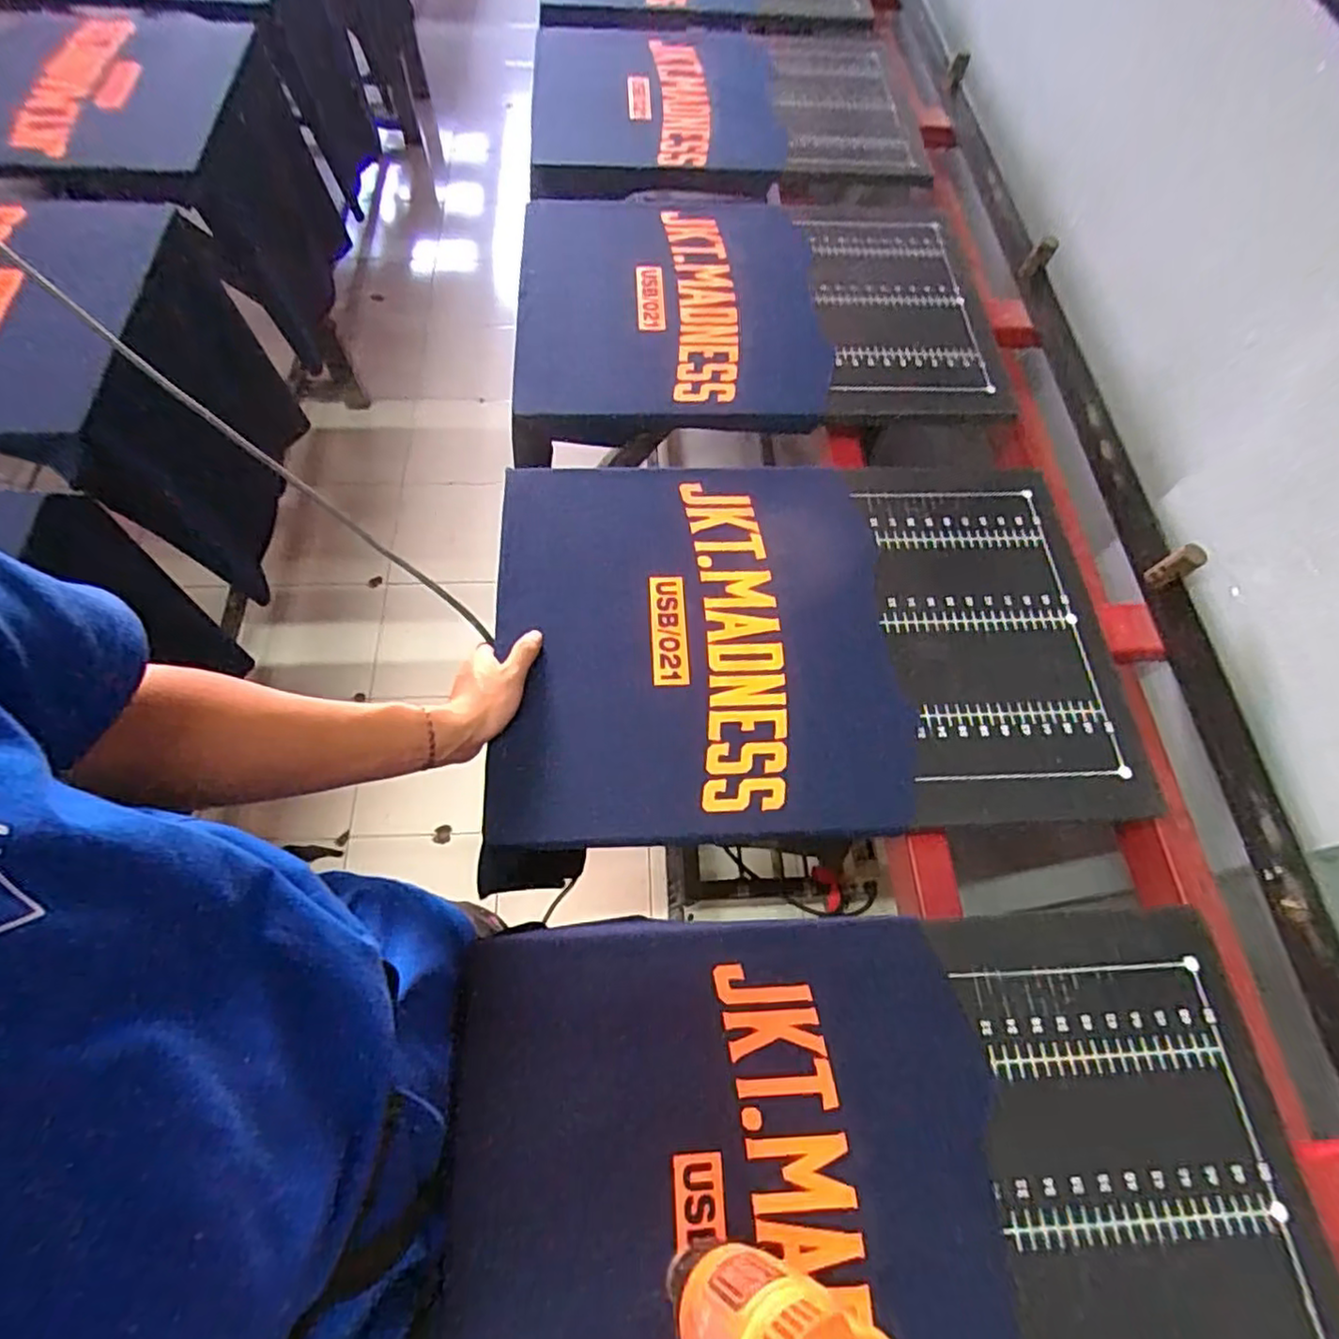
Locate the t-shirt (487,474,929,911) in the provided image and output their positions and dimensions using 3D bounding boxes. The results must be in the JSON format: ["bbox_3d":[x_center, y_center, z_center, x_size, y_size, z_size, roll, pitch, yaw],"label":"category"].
[{"bbox_3d":[0.027,-0.031,0.654,0.380,0.023,0.426,-3,64,-3],"label":"t-shirt"}]

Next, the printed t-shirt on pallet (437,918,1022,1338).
[{"bbox_3d":[0.042,0.381,0.447,0.371,0.020,0.401,-2,64,-3],"label":"printed t-shirt on pallet"}]

